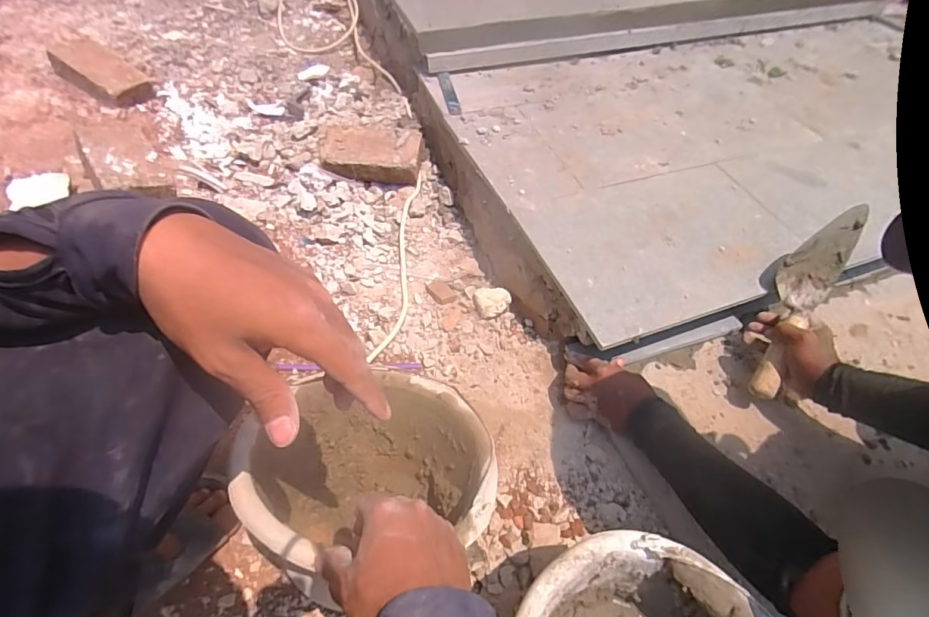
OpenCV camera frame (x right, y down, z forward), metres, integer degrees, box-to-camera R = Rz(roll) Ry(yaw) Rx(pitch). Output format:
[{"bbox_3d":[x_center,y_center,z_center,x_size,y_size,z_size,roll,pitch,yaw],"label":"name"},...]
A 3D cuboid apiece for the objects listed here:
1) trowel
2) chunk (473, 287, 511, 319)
[{"bbox_3d":[0.497,-0.012,0.691,0.076,0.060,0.314,31,79,15],"label":"trowel"},{"bbox_3d":[0.050,-0.017,0.850,0.058,0.027,0.064,-18,55,-17],"label":"chunk"}]

